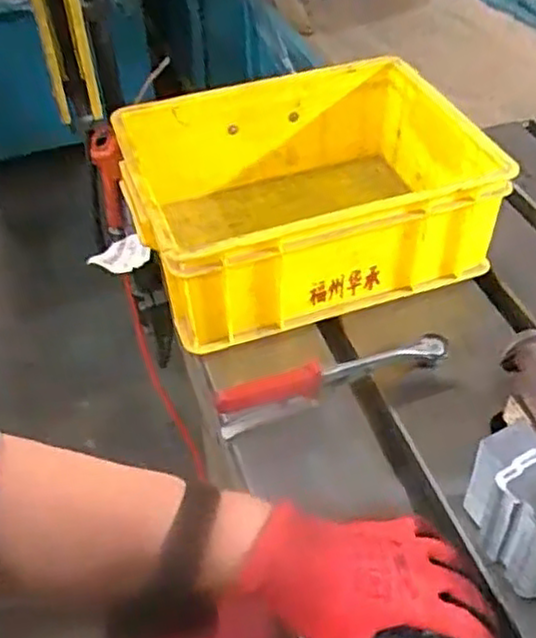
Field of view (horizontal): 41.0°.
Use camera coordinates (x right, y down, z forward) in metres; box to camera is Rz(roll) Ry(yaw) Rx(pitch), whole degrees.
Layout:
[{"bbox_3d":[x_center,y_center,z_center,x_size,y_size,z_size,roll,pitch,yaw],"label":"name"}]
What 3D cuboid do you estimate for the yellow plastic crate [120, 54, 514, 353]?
[{"bbox_3d":[0.033,-0.127,0.739,0.323,0.133,0.266,-14,46,-12],"label":"yellow plastic crate"}]

